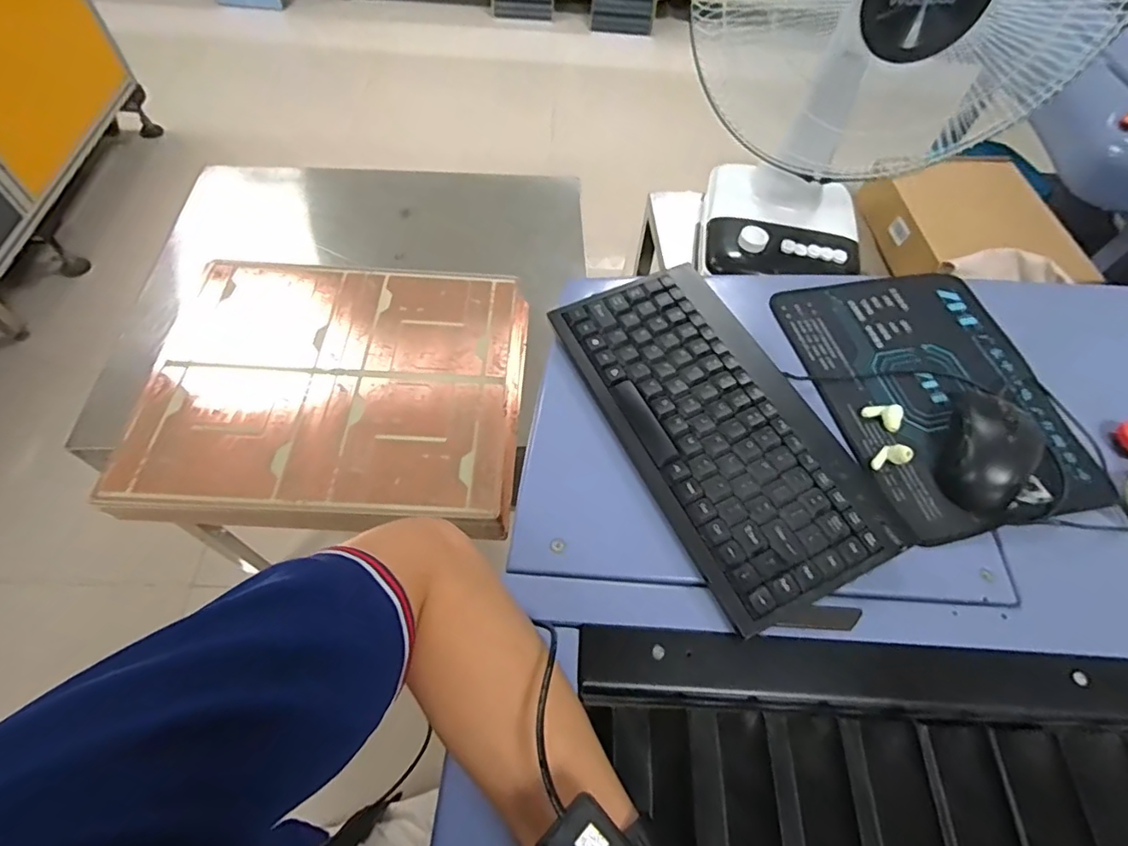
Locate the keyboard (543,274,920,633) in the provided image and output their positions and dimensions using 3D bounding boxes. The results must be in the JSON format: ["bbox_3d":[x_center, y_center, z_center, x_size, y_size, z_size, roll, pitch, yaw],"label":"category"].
[{"bbox_3d":[0.116,-0.006,0.425,0.146,0.025,0.290,-23,63,-17],"label":"keyboard"}]

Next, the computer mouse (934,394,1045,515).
[{"bbox_3d":[0.332,0.022,0.425,0.057,0.039,0.094,27,61,12],"label":"computer mouse"}]

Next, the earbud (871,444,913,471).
[{"bbox_3d":[0.253,0.027,0.425,0.023,0.019,0.017,-23,63,-17],"label":"earbud"}]

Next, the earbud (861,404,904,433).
[{"bbox_3d":[0.263,-0.008,0.448,0.029,0.011,0.021,39,64,18],"label":"earbud"}]

